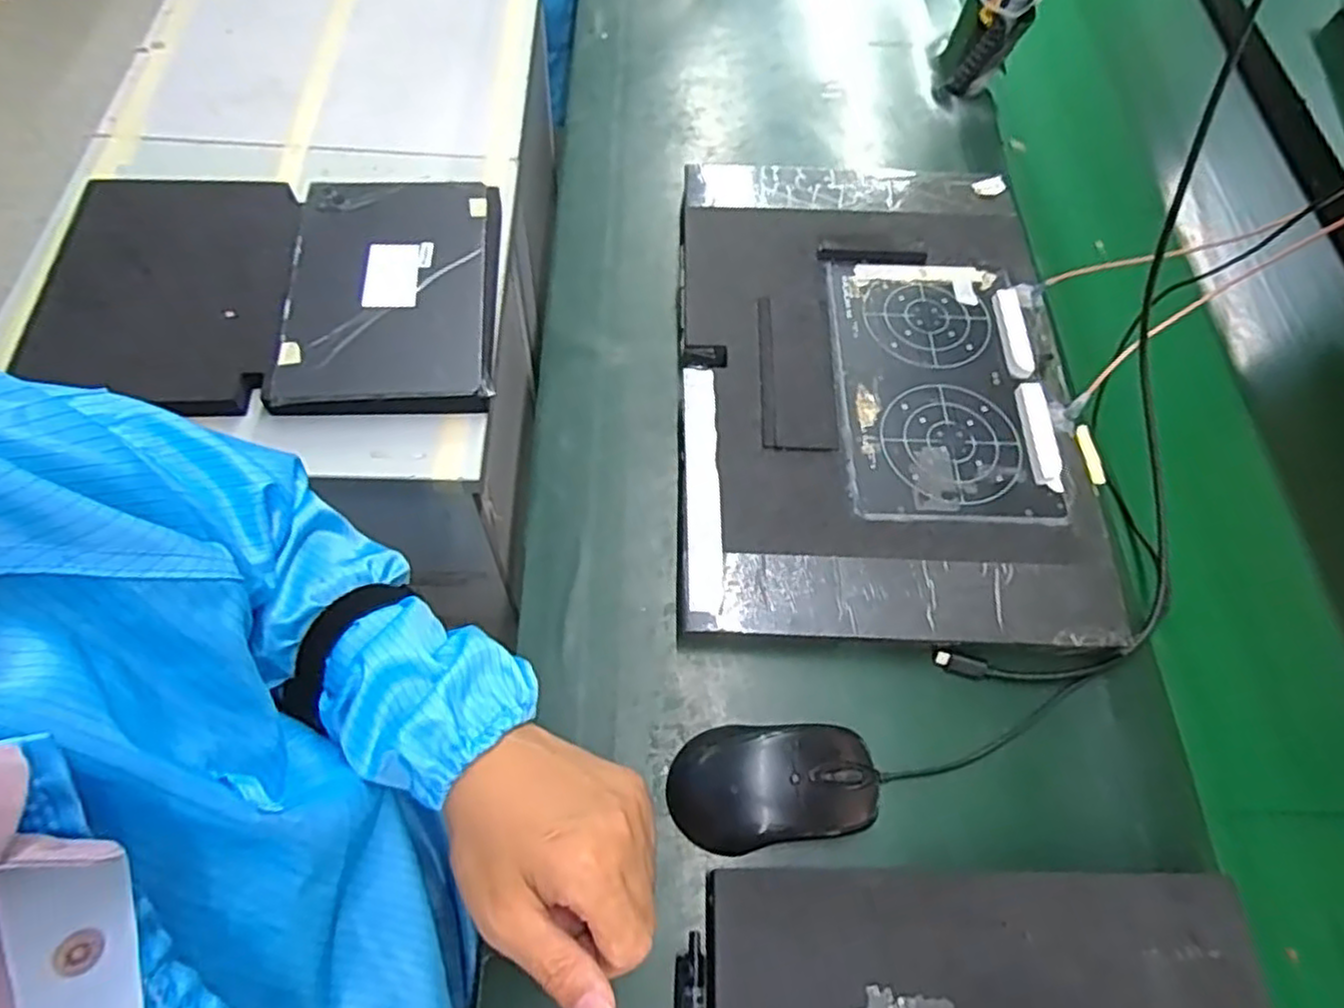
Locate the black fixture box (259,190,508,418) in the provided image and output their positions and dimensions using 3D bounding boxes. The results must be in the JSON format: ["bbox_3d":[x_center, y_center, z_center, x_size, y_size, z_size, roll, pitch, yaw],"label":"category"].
[{"bbox_3d":[-0.259,-0.200,0.673,0.180,0.044,0.255,-3,64,-7],"label":"black fixture box"}]

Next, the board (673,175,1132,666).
[{"bbox_3d":[0.140,-0.093,0.511,0.263,0.027,0.385,3,63,-3],"label":"board"}]

